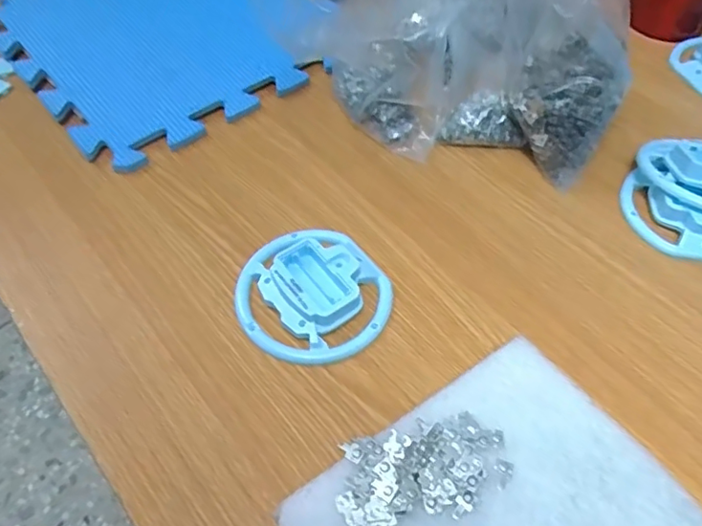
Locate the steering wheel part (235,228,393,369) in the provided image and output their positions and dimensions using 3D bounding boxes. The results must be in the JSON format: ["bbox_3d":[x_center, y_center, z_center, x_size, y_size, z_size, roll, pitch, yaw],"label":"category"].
[{"bbox_3d":[-0.026,0.017,0.384,0.099,0.021,0.103,1,55,-1],"label":"steering wheel part"}]

